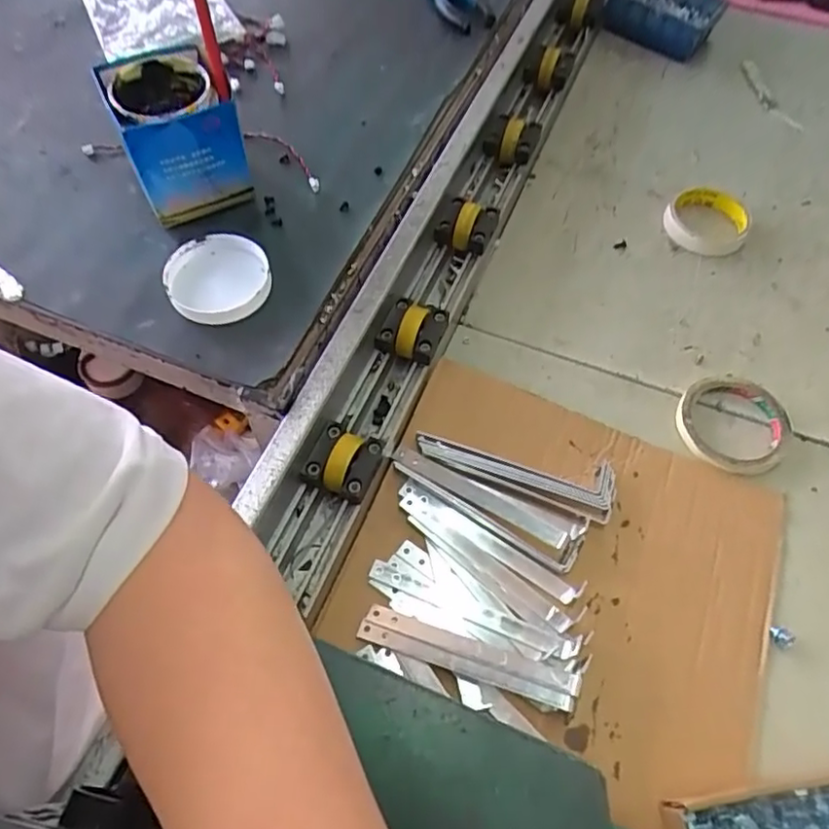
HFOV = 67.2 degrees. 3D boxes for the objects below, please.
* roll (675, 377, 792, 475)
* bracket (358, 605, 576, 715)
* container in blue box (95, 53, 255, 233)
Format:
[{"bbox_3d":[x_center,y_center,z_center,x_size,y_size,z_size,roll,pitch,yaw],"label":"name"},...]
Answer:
[{"bbox_3d":[0.289,0.006,0.566,0.097,0.014,0.098,0,60,0],"label":"roll"},{"bbox_3d":[0.037,0.174,0.453,0.158,0.011,0.030,13,41,18],"label":"bracket"},{"bbox_3d":[-0.211,-0.246,0.550,0.098,0.098,0.104,-28,65,-15],"label":"container in blue box"}]

